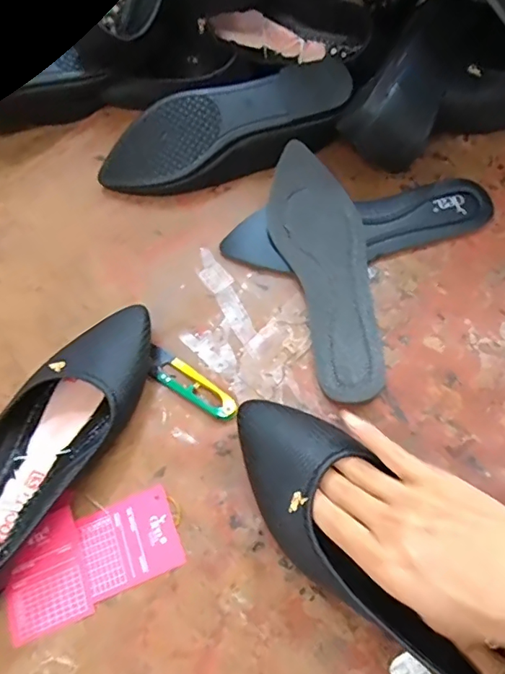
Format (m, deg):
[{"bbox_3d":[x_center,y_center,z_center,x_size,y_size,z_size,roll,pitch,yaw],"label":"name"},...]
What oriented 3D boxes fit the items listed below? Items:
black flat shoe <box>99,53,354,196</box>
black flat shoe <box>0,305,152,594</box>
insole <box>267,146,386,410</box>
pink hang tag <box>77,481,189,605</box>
[{"bbox_3d":[-0.027,-0.197,0.476,0.242,0.065,0.093,-7,63,0],"label":"black flat shoe"},{"bbox_3d":[-0.155,0.074,0.347,0.088,0.063,0.252,30,69,17],"label":"black flat shoe"},{"bbox_3d":[0.064,-0.060,0.419,0.080,0.035,0.237,-9,63,-1],"label":"insole"},{"bbox_3d":[-0.085,0.141,0.345,0.065,0.004,0.057,-21,64,-8],"label":"pink hang tag"}]

